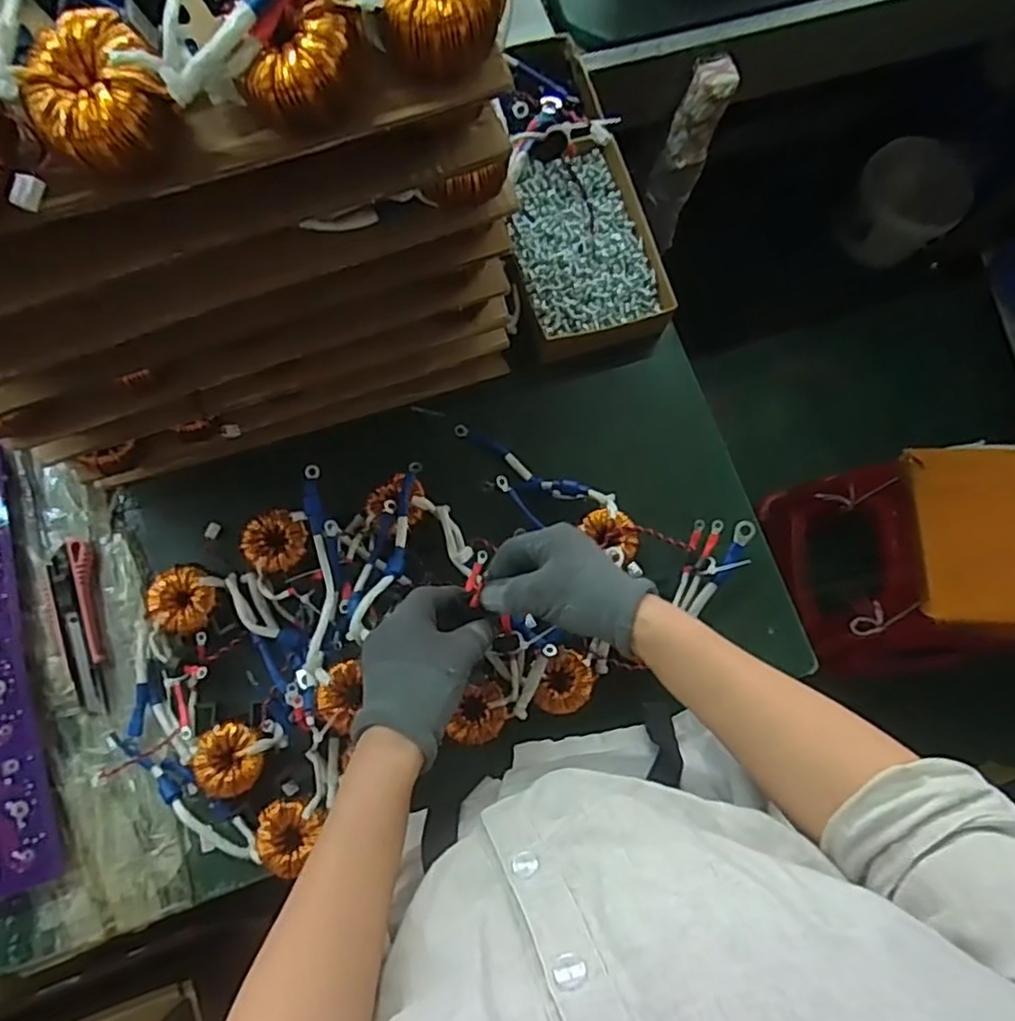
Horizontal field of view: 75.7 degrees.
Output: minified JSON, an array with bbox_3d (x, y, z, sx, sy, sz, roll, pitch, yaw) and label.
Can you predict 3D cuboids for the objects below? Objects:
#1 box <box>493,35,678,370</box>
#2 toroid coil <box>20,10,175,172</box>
[{"bbox_3d":[0.057,-0.321,0.684,0.141,0.057,0.342,-14,78,-6],"label":"box"},{"bbox_3d":[-0.182,-0.184,0.290,0.055,0.030,0.055,1,77,-3],"label":"toroid coil"}]

